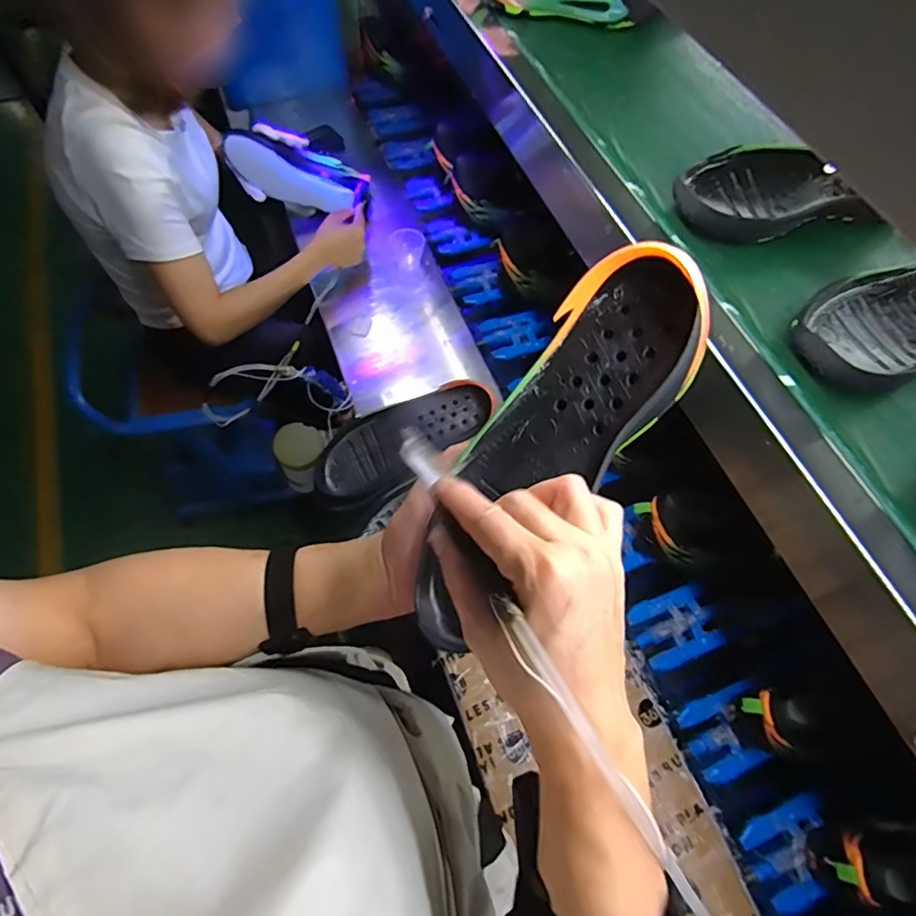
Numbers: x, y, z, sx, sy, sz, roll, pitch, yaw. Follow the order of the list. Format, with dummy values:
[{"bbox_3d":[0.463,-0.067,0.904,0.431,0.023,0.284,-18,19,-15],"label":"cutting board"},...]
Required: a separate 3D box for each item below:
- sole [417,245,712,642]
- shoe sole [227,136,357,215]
[{"bbox_3d":[0.060,-0.015,0.347,0.087,0.042,0.256,39,96,17],"label":"sole"},{"bbox_3d":[-0.311,-0.510,0.997,0.217,0.064,0.032,15,60,-28],"label":"shoe sole"}]

